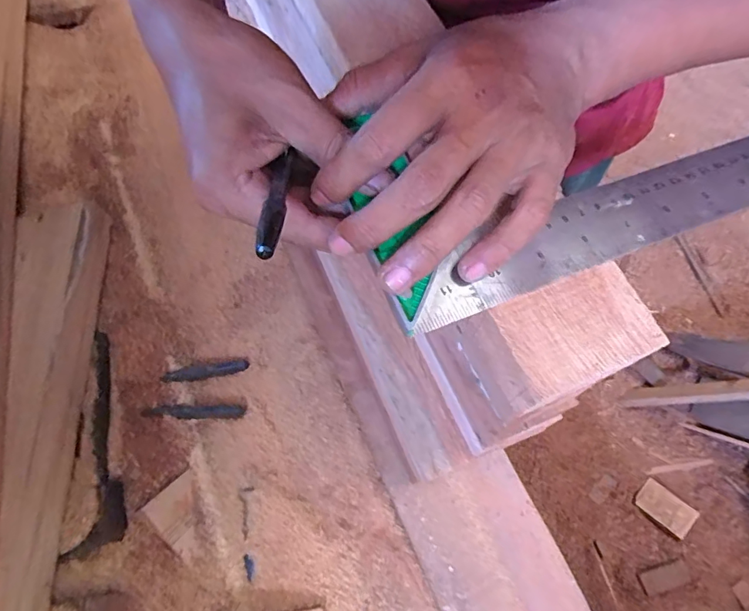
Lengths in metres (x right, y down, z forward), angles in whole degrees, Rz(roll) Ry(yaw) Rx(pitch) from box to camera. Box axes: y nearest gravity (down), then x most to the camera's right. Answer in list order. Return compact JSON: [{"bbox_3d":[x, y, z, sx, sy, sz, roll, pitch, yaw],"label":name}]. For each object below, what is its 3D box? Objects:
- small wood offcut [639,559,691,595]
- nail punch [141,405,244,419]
[{"bbox_3d":[0.631,0.588,1.006,0.105,0.015,0.044,-15,64,-12],"label":"small wood offcut"},{"bbox_3d":[-0.203,0.119,0.522,0.111,0.011,0.015,2,62,-3],"label":"nail punch"}]

